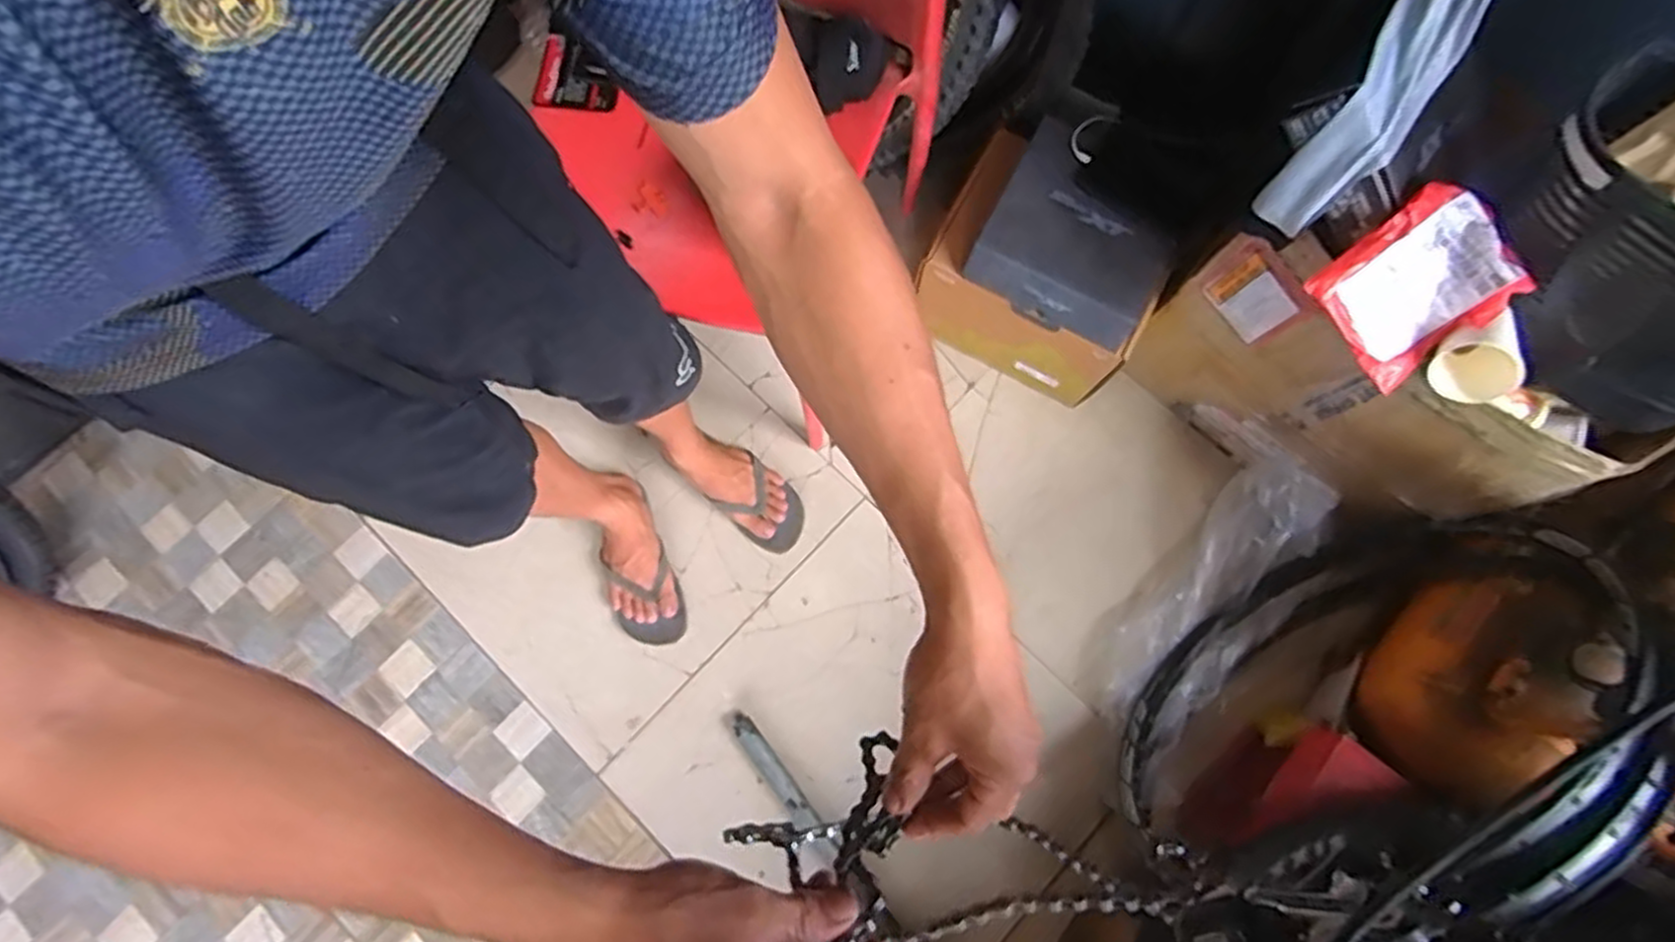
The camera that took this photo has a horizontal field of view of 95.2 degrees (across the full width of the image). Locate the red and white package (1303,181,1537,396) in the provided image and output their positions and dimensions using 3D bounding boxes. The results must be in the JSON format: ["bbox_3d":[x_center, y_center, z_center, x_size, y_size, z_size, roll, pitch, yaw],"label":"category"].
[{"bbox_3d":[0.566,-0.183,0.740,0.164,0.049,0.143,-41,100,13],"label":"red and white package"}]

